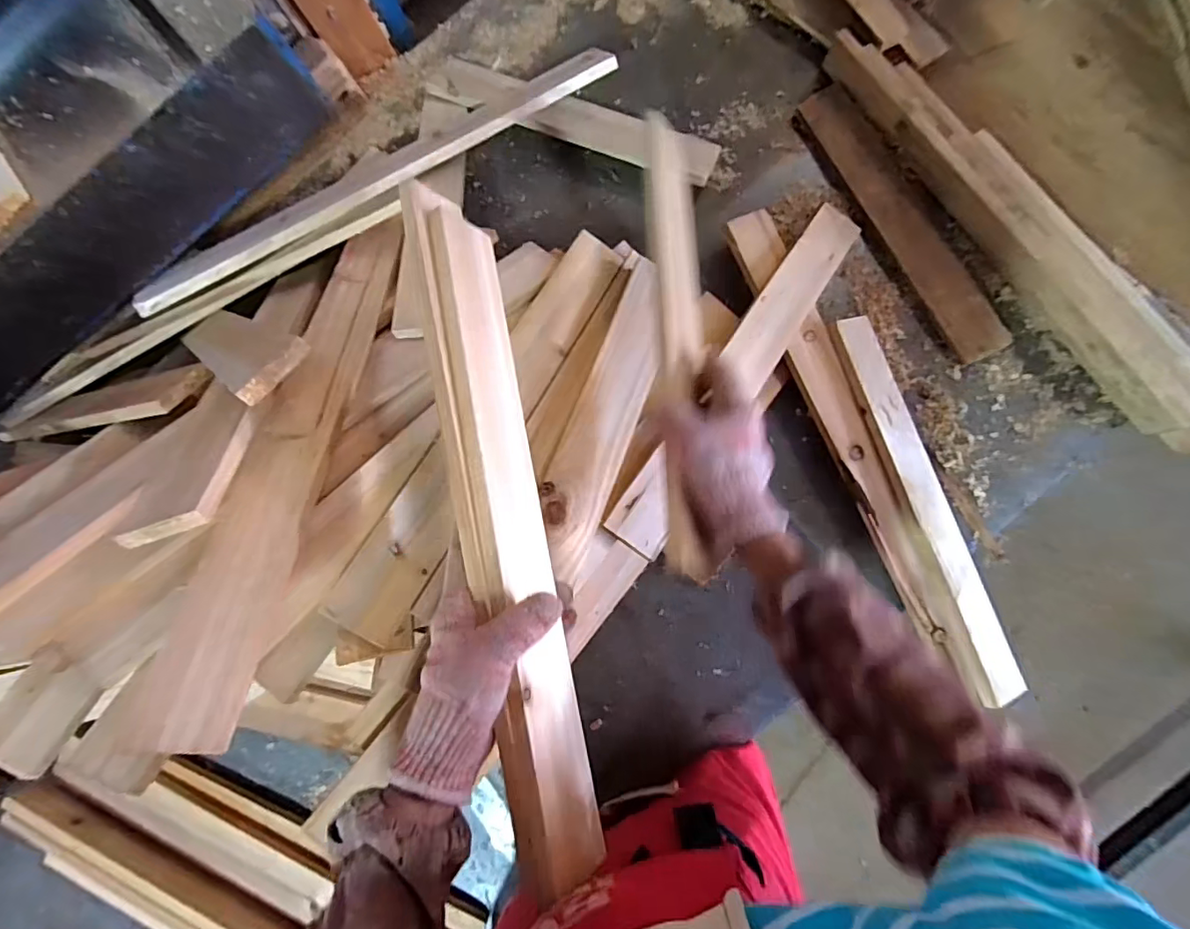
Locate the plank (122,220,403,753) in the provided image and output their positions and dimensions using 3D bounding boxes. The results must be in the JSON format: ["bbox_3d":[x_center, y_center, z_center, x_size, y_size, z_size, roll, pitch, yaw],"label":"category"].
[{"bbox_3d":[-0.257,-0.043,0.469,0.069,0.017,0.517,6,56,-7],"label":"plank"}]

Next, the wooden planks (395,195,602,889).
[{"bbox_3d":[-0.065,0.027,0.393,0.022,0.072,0.491,-21,77,41],"label":"wooden planks"}]

